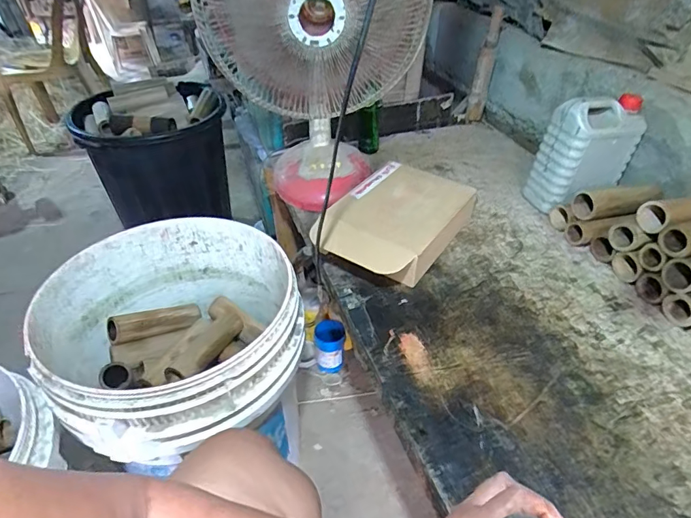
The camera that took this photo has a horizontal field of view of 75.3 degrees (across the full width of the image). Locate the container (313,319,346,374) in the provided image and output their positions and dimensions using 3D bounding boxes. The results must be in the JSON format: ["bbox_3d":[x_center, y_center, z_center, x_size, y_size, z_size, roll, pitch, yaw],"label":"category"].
[{"bbox_3d":[-0.046,0.250,1.281,0.085,0.117,0.097,2,38,-1],"label":"container"}]

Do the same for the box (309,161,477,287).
[{"bbox_3d":[0.091,-0.064,0.861,0.205,0.090,0.322,25,44,26],"label":"box"}]

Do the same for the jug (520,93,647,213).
[{"bbox_3d":[0.501,-0.213,0.937,0.168,0.232,0.109,-10,40,-16],"label":"jug"}]

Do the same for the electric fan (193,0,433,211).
[{"bbox_3d":[-0.054,-0.370,0.816,0.374,0.551,0.226,-8,40,-13],"label":"electric fan"}]

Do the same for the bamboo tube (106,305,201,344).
[{"bbox_3d":[-0.390,0.129,0.931,0.185,0.043,0.064,-10,38,-38],"label":"bamboo tube"}]

